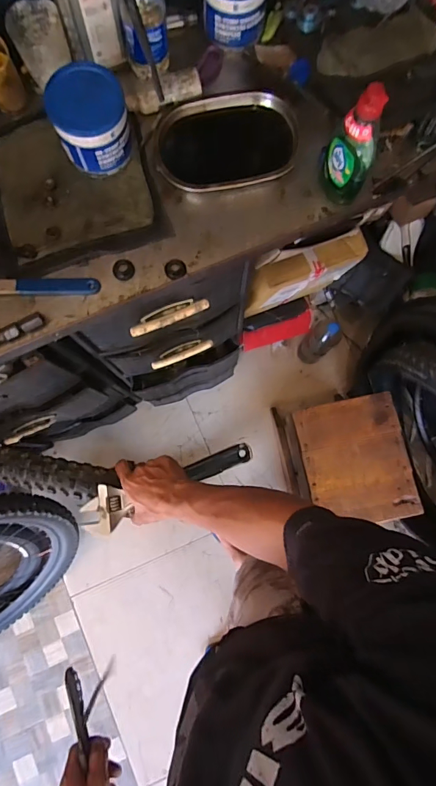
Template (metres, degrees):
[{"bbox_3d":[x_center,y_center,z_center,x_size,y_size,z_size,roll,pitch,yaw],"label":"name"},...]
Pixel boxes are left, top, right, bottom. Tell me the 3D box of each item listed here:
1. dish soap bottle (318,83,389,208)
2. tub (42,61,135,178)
[{"bbox_3d":[0.180,-0.328,0.545,0.066,0.169,0.060,23,81,2],"label":"dish soap bottle"},{"bbox_3d":[-0.174,-0.375,0.572,0.097,0.102,0.089,0,81,-1],"label":"tub"}]

